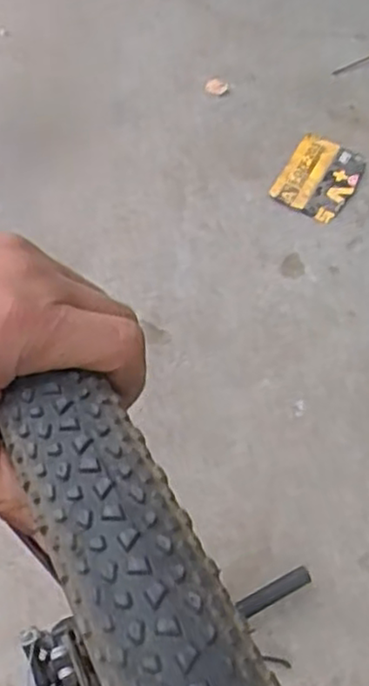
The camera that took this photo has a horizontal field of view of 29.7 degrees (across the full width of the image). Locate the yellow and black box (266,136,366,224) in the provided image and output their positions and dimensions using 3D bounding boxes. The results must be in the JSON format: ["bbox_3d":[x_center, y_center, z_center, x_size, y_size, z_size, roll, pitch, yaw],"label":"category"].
[{"bbox_3d":[0.326,-0.396,1.666,0.177,0.018,0.237,26,61,11],"label":"yellow and black box"}]

